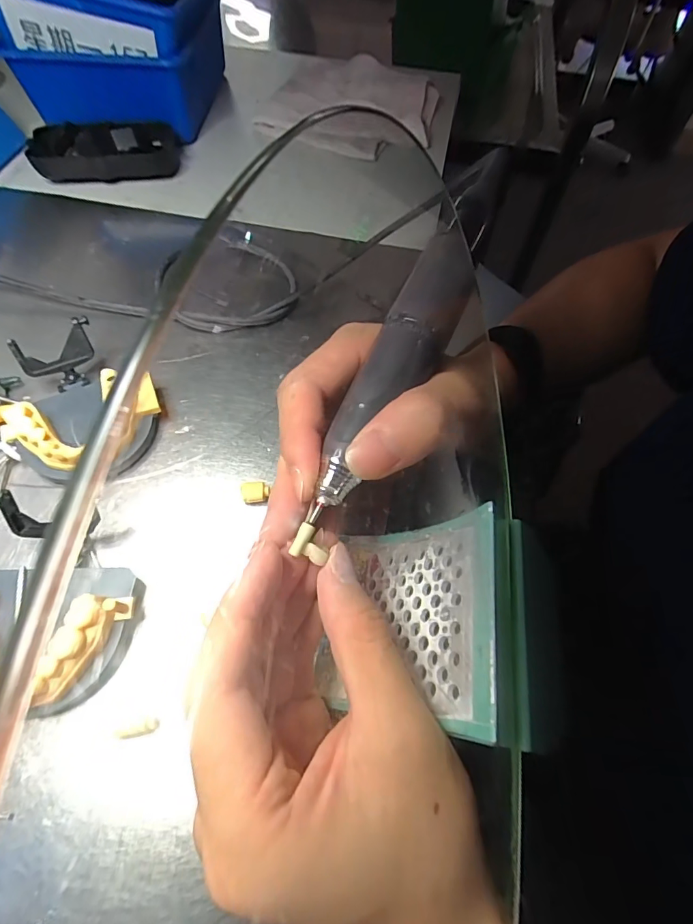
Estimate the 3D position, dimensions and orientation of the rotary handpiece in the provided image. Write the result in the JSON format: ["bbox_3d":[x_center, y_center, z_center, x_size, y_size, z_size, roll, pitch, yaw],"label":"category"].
[{"bbox_3d":[0.023,-0.044,0.167,0.020,0.024,0.172,26,77,12],"label":"rotary handpiece"}]

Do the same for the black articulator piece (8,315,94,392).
[{"bbox_3d":[-0.163,-0.060,0.254,0.043,0.027,0.033,-36,69,-17],"label":"black articulator piece"}]

